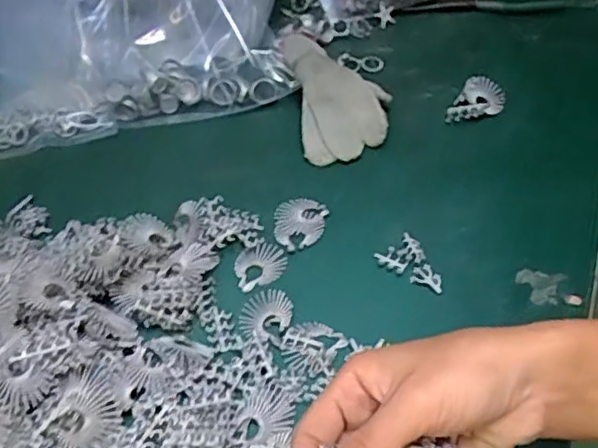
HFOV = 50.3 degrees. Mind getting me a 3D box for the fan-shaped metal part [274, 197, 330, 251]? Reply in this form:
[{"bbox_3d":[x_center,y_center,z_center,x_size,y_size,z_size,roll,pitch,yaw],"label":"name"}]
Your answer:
[{"bbox_3d":[0.000,-0.001,0.533,0.044,0.004,0.053,6,49,12],"label":"fan-shaped metal part"}]

